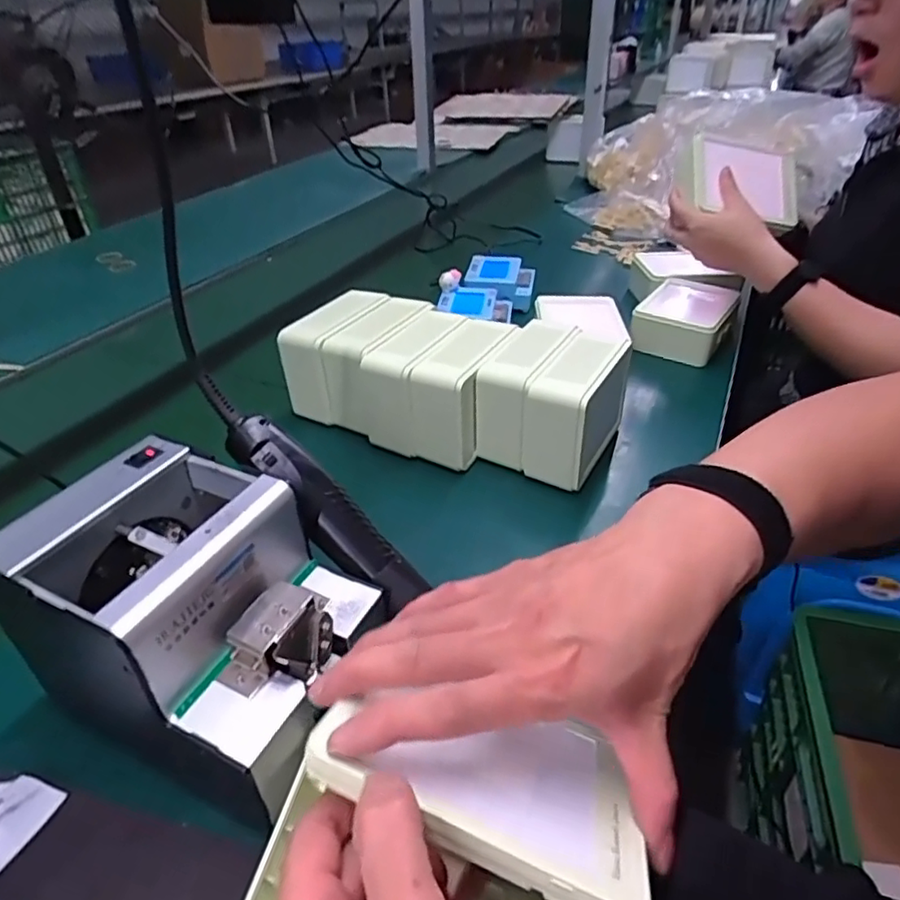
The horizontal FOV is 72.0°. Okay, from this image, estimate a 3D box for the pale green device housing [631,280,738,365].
[{"bbox_3d":[0.309,-0.173,0.821,0.112,0.061,0.146,20,42,28],"label":"pale green device housing"}]

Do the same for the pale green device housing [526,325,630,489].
[{"bbox_3d":[0.127,-0.042,0.600,0.071,0.106,0.126,18,40,25],"label":"pale green device housing"}]

